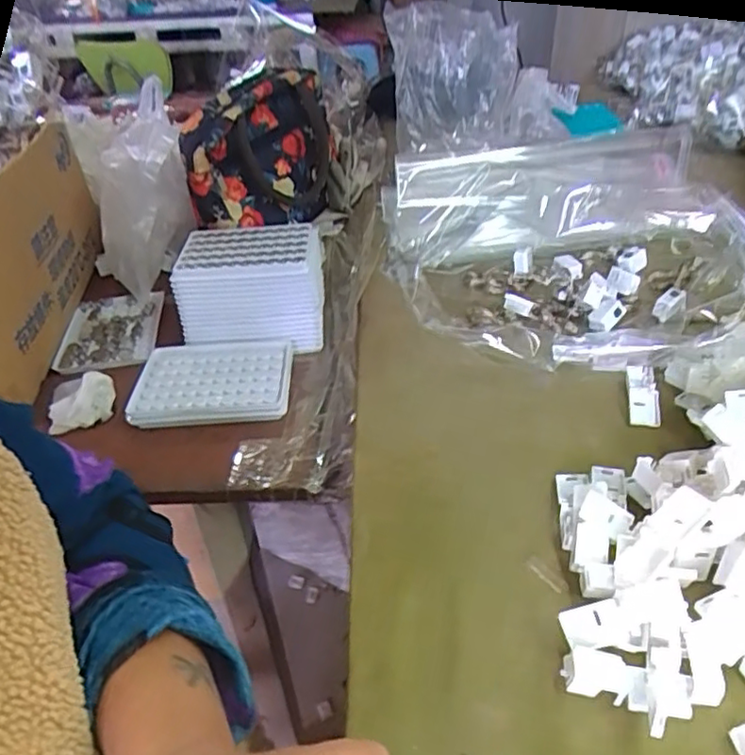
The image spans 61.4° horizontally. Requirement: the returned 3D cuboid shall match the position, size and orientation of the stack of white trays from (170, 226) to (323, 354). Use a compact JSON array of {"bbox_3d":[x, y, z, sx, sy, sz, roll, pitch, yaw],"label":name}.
[{"bbox_3d":[-0.114,-0.088,0.607,0.137,0.080,0.102,0,37,8],"label":"stack of white trays"}]

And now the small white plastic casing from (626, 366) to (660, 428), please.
[{"bbox_3d":[0.193,0.011,0.449,0.021,0.010,0.056,4,38,14],"label":"small white plastic casing"}]

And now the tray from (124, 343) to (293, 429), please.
[{"bbox_3d":[-0.140,0.005,0.552,0.133,0.018,0.094,-4,36,3],"label":"tray"}]

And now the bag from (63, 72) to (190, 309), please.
[{"bbox_3d":[-0.254,-0.195,0.665,0.110,0.190,0.118,-19,38,-17],"label":"bag"}]

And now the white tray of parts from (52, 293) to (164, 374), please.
[{"bbox_3d":[-0.266,-0.049,0.639,0.094,0.012,0.131,-10,37,-5],"label":"white tray of parts"}]

